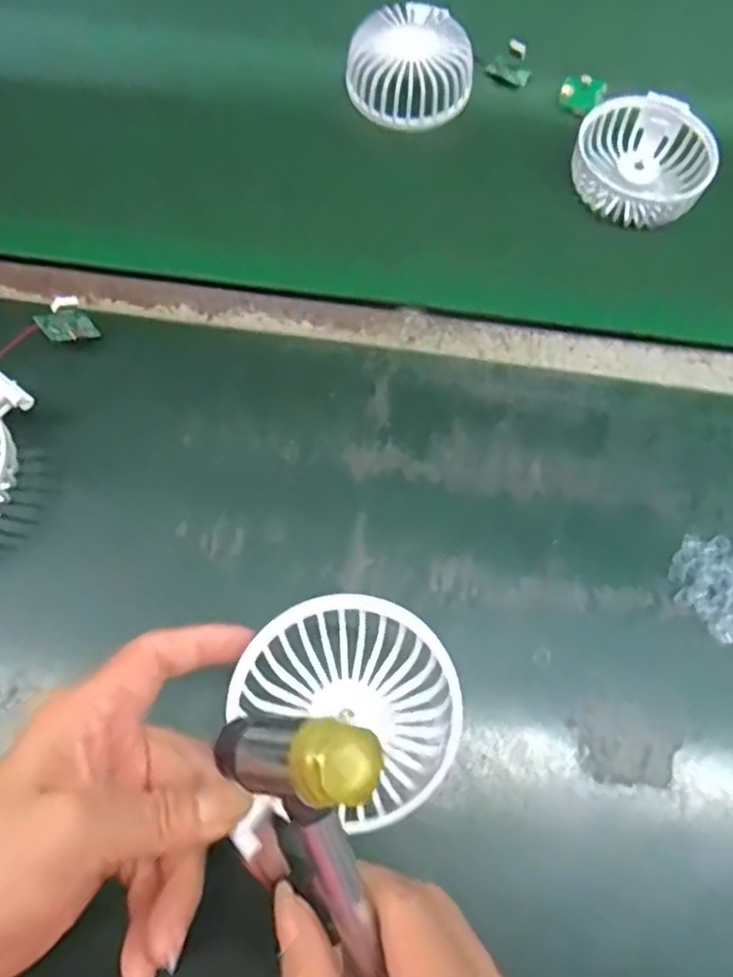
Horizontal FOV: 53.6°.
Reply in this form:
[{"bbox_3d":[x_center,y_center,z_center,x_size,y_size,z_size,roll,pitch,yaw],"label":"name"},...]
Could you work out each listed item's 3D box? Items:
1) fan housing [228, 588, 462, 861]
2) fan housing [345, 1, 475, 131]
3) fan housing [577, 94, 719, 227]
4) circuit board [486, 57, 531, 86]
[{"bbox_3d":[-0.006,0.089,0.293,0.090,0.029,0.094,1,67,-2],"label":"fan housing"},{"bbox_3d":[0.031,-0.297,0.507,0.085,0.038,0.080,3,67,-1],"label":"fan housing"},{"bbox_3d":[0.186,-0.219,0.484,0.086,0.025,0.093,1,67,-2],"label":"fan housing"},{"bbox_3d":[0.105,-0.307,0.534,0.032,0.004,0.015,23,68,7],"label":"circuit board"}]

